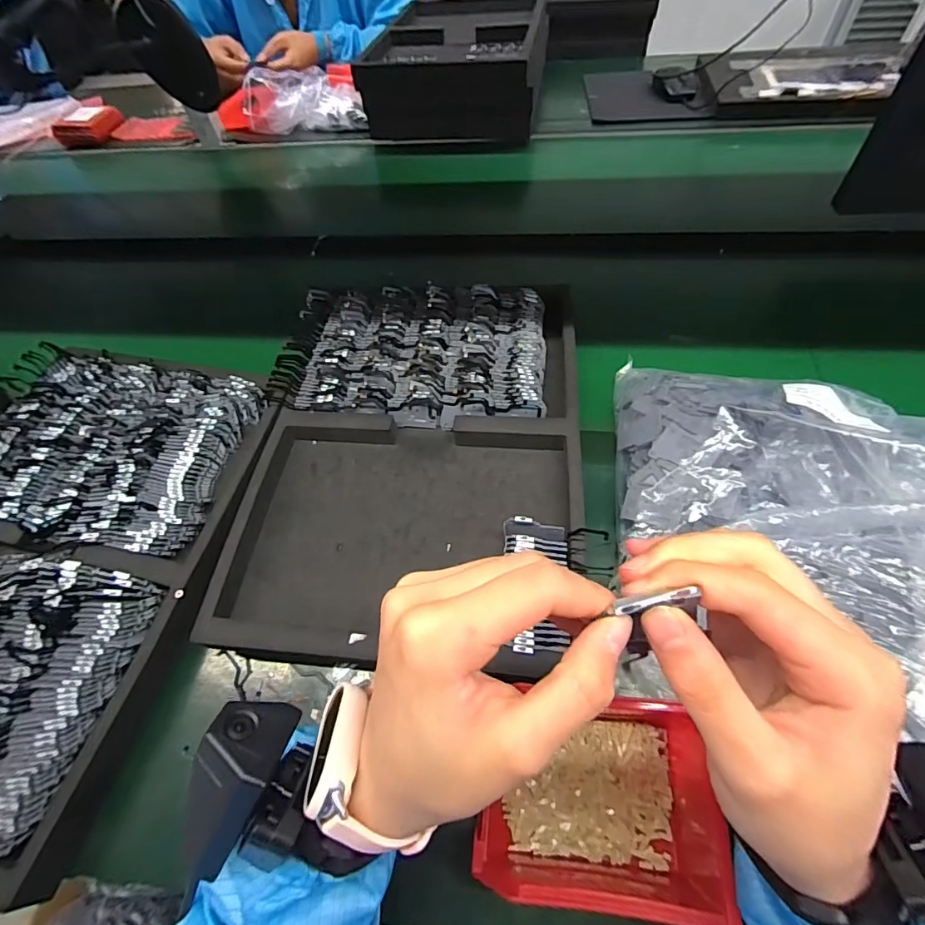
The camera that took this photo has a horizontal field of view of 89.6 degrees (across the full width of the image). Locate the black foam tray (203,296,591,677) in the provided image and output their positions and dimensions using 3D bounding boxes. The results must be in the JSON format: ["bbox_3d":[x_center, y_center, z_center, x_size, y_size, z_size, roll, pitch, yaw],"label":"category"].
[{"bbox_3d":[-0.045,-0.022,0.461,0.305,0.055,0.412,2,57,7],"label":"black foam tray"}]

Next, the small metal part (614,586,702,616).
[{"bbox_3d":[0.059,0.043,0.144,0.024,0.004,0.005,-16,55,16],"label":"small metal part"}]

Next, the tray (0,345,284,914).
[{"bbox_3d":[-0.378,0.074,0.416,0.319,0.037,0.417,9,58,11],"label":"tray"}]

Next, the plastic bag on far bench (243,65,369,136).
[{"bbox_3d":[-0.293,-0.685,0.883,0.225,0.079,0.077,-1,57,5],"label":"plastic bag on far bench"}]

